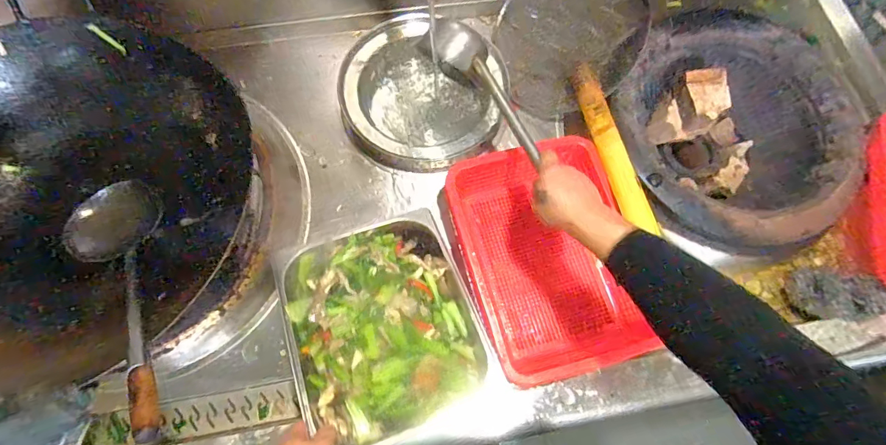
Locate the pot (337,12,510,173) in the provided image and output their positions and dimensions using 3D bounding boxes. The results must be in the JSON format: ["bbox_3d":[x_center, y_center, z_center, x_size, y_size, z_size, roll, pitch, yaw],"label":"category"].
[{"bbox_3d":[-0.039,-0.239,0.814,0.304,0.055,0.292,20,71,6],"label":"pot"}]

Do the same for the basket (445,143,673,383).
[{"bbox_3d":[0.158,0.058,0.706,0.241,0.098,0.357,-12,71,-6],"label":"basket"}]

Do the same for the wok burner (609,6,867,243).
[{"bbox_3d":[0.505,-0.157,0.816,0.392,0.174,0.418,0,70,-1],"label":"wok burner"}]

